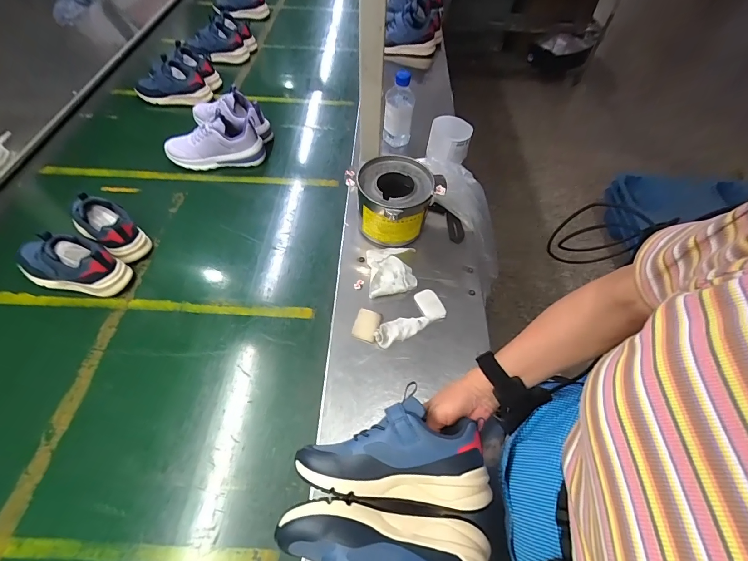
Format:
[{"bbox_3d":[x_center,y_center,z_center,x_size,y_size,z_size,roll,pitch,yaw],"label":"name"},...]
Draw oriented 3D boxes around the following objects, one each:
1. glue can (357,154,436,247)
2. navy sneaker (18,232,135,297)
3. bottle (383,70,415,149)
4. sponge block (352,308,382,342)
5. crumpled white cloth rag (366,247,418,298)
[{"bbox_3d":[0.037,-0.149,0.683,0.132,0.113,0.148,19,57,10],"label":"glue can"},{"bbox_3d":[-0.534,-0.034,0.609,0.188,0.100,0.076,7,56,2],"label":"navy sneaker"},{"bbox_3d":[0.059,-0.405,0.841,0.067,0.190,0.071,3,56,-1],"label":"bottle"},{"bbox_3d":[-0.012,0.073,0.588,0.039,0.013,0.054,15,56,7],"label":"sponge block"},{"bbox_3d":[0.034,-0.020,0.653,0.088,0.018,0.109,-2,56,-4],"label":"crumpled white cloth rag"}]

